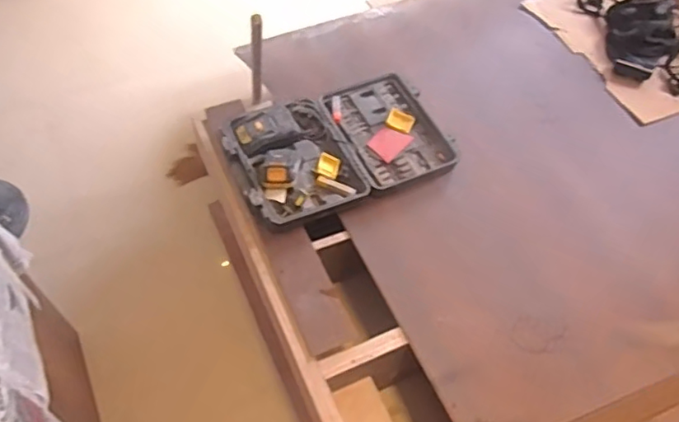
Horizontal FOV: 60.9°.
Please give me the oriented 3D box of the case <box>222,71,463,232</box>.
[{"bbox_3d":[0.000,-0.155,1.465,0.535,0.104,0.349,-22,61,-17],"label":"case"}]

